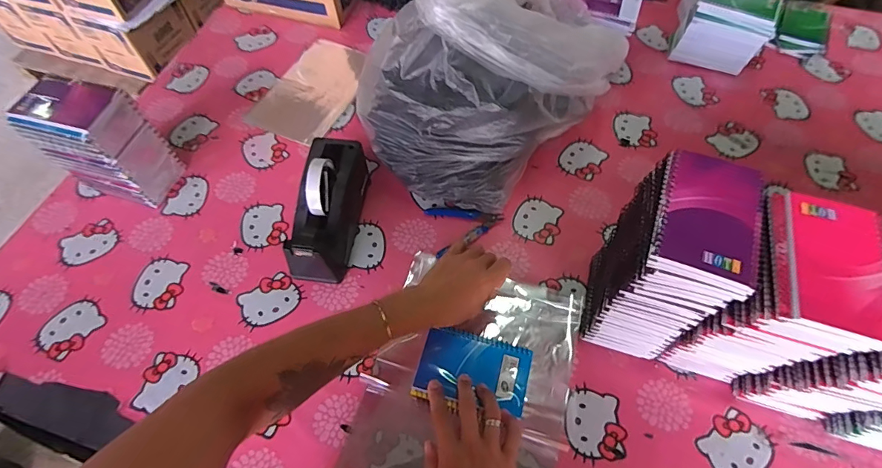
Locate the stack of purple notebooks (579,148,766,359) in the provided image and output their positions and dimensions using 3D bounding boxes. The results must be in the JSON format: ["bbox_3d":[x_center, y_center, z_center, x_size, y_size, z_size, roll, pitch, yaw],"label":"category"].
[{"bbox_3d":[0.252,0.043,0.509,0.104,0.267,0.133,18,62,11],"label":"stack of purple notebooks"}]

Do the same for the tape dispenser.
[{"bbox_3d":[-0.169,-0.041,0.651,0.080,0.120,0.211,9,60,6],"label":"tape dispenser"}]

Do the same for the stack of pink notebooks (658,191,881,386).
[{"bbox_3d":[0.340,0.085,0.490,0.106,0.256,0.127,13,61,9],"label":"stack of pink notebooks"}]

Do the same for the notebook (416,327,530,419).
[{"bbox_3d":[0.041,0.164,0.536,0.133,0.009,0.078,10,61,7],"label":"notebook"}]

